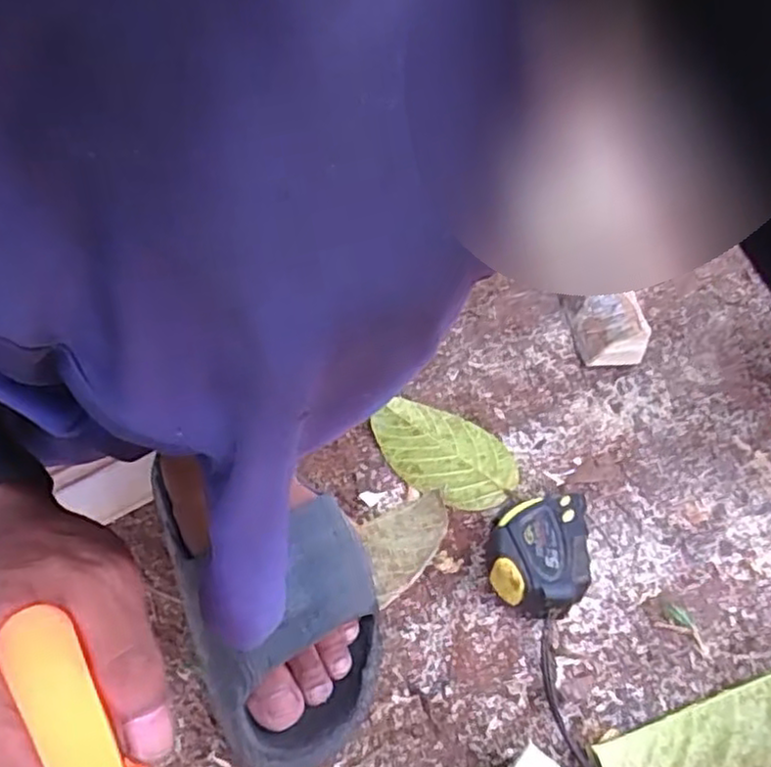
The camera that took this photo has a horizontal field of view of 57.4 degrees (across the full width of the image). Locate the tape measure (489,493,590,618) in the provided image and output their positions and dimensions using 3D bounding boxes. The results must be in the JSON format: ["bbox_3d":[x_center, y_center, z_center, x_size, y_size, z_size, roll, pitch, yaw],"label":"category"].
[{"bbox_3d":[0.103,0.120,0.483,0.065,0.042,0.085,5,47,5],"label":"tape measure"}]

